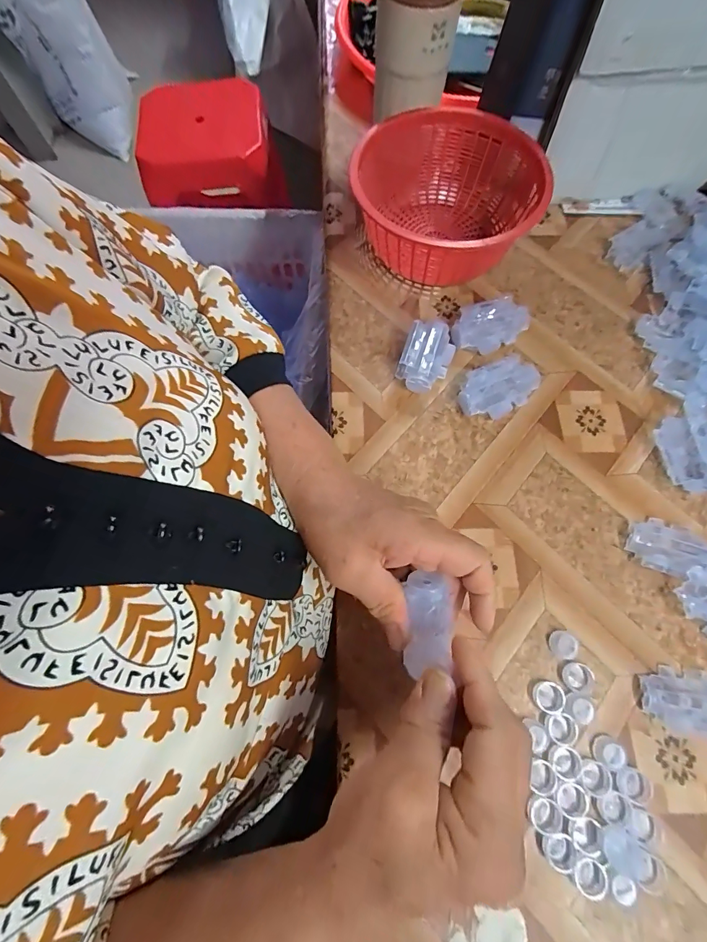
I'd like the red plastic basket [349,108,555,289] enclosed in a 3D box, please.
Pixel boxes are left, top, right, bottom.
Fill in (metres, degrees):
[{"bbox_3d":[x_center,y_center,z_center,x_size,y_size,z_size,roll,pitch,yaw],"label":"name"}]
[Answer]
[{"bbox_3d":[0.091,-0.265,0.410,0.169,0.082,0.183,15,73,7],"label":"red plastic basket"}]

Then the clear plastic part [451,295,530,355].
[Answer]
[{"bbox_3d":[0.130,-0.139,0.396,0.069,0.029,0.044,-24,72,-6],"label":"clear plastic part"}]

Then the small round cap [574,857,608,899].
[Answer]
[{"bbox_3d":[0.151,0.260,0.261,0.019,0.007,0.019,-1,71,2],"label":"small round cap"}]

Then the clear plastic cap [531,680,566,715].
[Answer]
[{"bbox_3d":[0.142,0.164,0.295,0.023,0.004,0.020,17,73,7],"label":"clear plastic cap"}]

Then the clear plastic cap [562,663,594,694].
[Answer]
[{"bbox_3d":[0.166,0.153,0.300,0.022,0.004,0.019,16,73,7],"label":"clear plastic cap"}]

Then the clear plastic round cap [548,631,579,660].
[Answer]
[{"bbox_3d":[0.160,0.132,0.309,0.022,0.004,0.019,6,72,4],"label":"clear plastic round cap"}]

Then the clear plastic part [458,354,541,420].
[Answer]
[{"bbox_3d":[0.132,-0.074,0.371,0.072,0.030,0.042,-17,72,-4],"label":"clear plastic part"}]

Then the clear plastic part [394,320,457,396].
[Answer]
[{"bbox_3d":[0.069,-0.108,0.383,0.045,0.030,0.068,20,73,8],"label":"clear plastic part"}]

